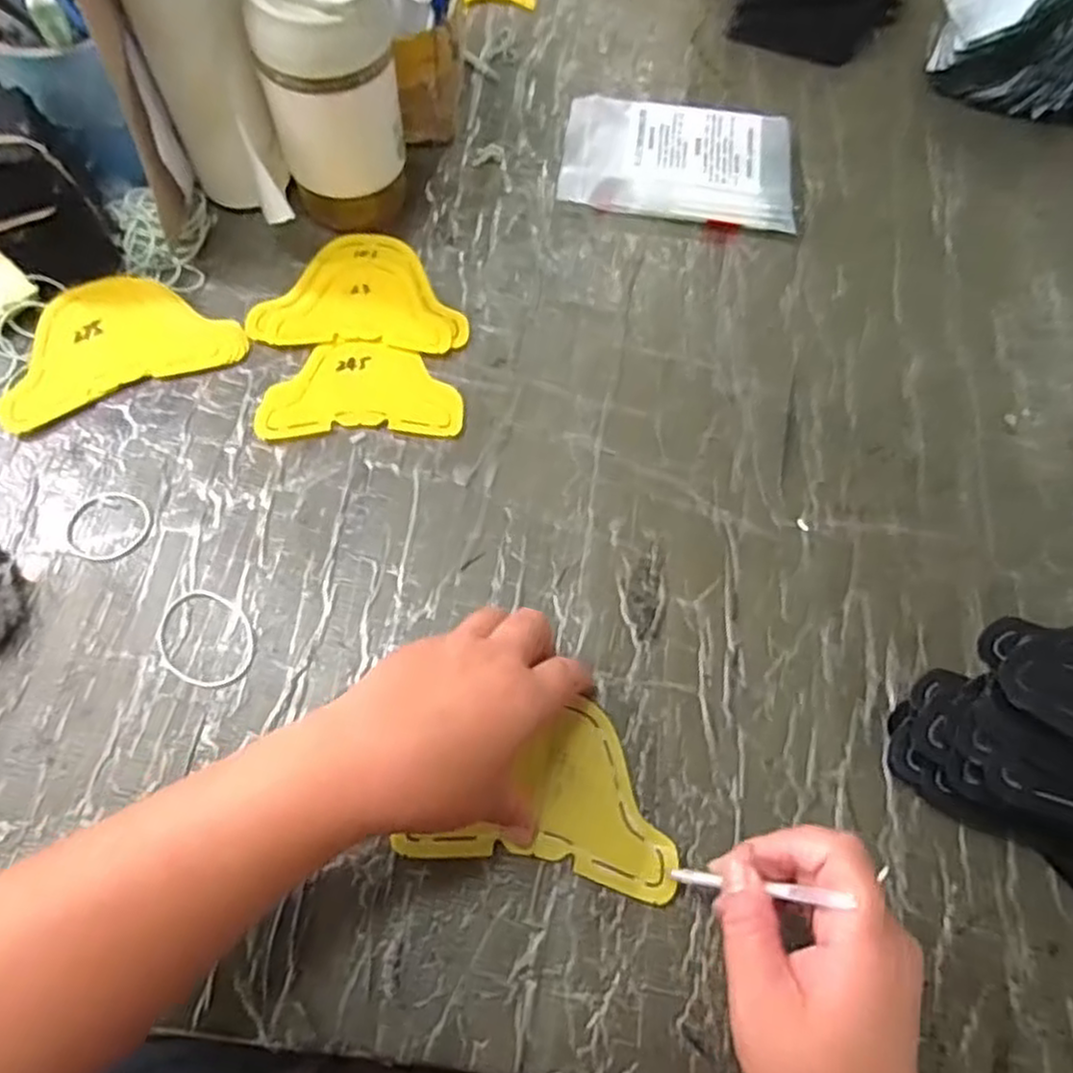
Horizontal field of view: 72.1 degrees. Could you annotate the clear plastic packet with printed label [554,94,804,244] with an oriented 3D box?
[{"bbox_3d":[0.109,-0.284,0.564,0.174,0.030,0.104,9,65,3],"label":"clear plastic packet with printed label"}]

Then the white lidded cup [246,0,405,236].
[{"bbox_3d":[-0.129,-0.279,0.477,0.083,0.158,0.071,-15,66,-8],"label":"white lidded cup"}]

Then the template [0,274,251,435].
[{"bbox_3d":[-0.279,-0.131,0.487,0.150,0.015,0.091,-25,68,-12],"label":"template"}]

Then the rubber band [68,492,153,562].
[{"bbox_3d":[-0.256,-0.006,0.441,0.048,0.004,0.045,1,65,-1],"label":"rubber band"}]

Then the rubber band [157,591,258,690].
[{"bbox_3d":[-0.186,0.057,0.414,0.060,0.004,0.049,24,67,9],"label":"rubber band"}]

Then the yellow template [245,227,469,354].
[{"bbox_3d":[-0.120,-0.173,0.516,0.141,0.006,0.100,2,65,0],"label":"yellow template"}]

